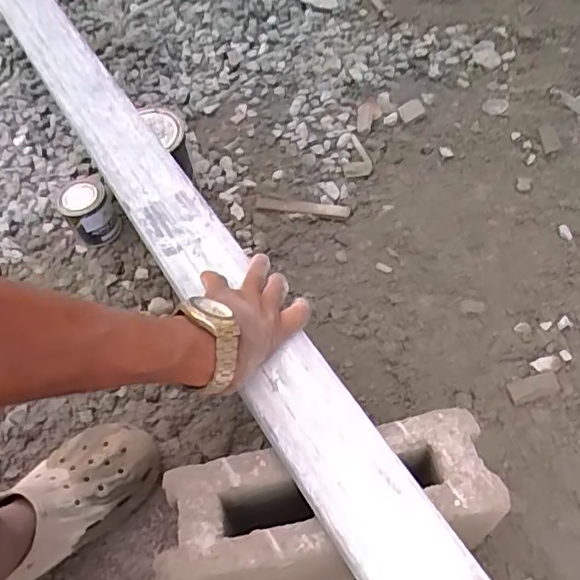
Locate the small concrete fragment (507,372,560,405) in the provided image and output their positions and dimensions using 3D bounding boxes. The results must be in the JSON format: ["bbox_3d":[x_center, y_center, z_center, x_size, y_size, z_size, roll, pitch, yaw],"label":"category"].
[{"bbox_3d":[0.302,0.121,0.720,0.060,0.004,0.030,-20,53,4],"label":"small concrete fragment"}]

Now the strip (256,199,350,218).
[{"bbox_3d":[0.021,-0.132,0.917,0.146,0.008,0.023,3,52,3],"label":"strip"}]

